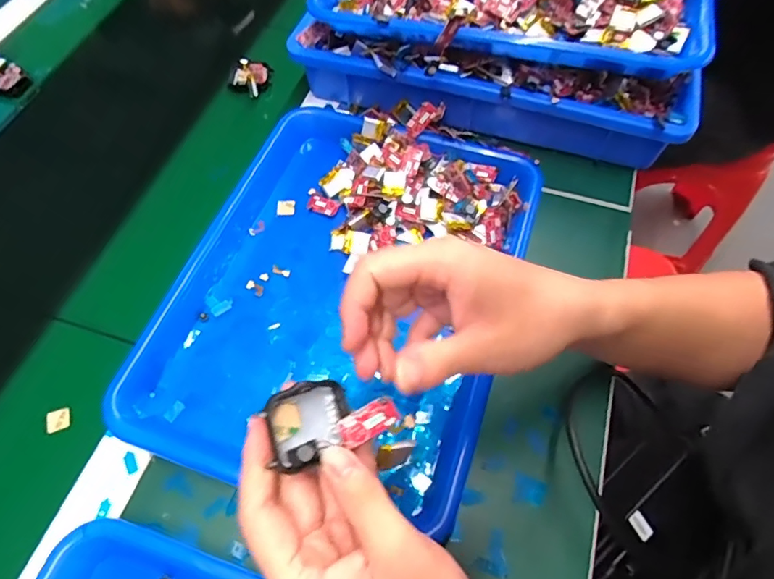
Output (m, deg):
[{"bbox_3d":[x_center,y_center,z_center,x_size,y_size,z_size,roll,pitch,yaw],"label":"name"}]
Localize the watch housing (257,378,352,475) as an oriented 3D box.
[{"bbox_3d":[-0.037,0.063,0.238,0.041,0.012,0.035,-5,82,-35],"label":"watch housing"}]

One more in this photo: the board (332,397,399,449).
[{"bbox_3d":[-0.010,0.066,0.245,0.032,0.005,0.015,-26,64,-13],"label":"board"}]

